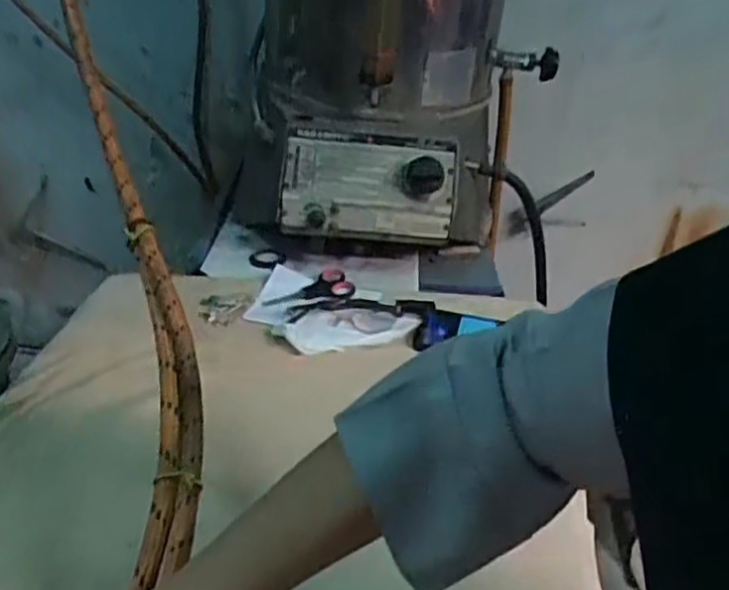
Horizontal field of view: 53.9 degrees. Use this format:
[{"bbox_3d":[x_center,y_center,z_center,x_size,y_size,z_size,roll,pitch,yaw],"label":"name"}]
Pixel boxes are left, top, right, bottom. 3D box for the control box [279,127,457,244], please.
[{"bbox_3d":[0.006,-0.133,0.910,0.215,0.119,0.074,5,31,4],"label":"control box"}]

